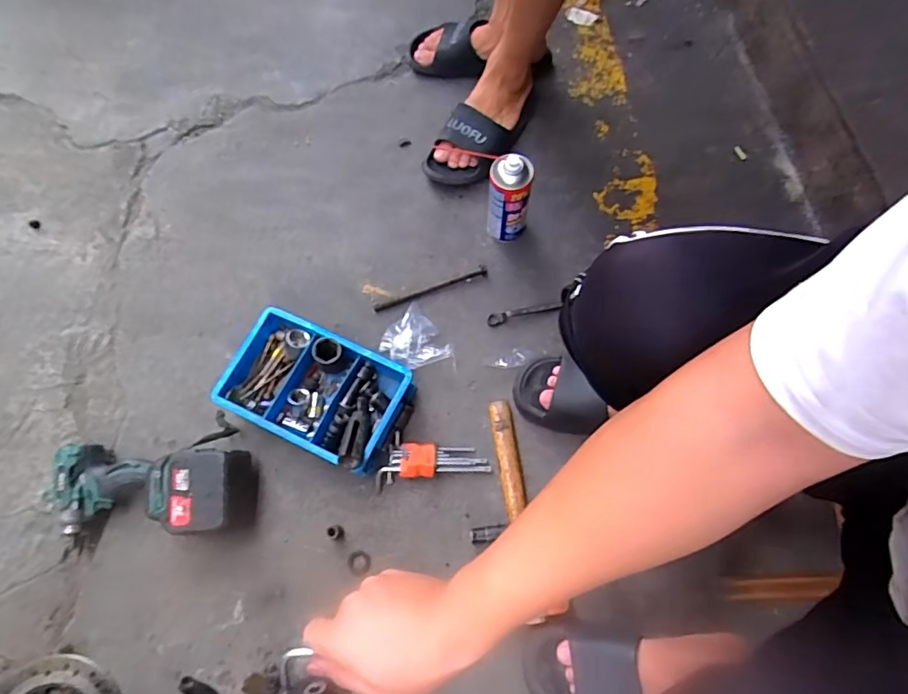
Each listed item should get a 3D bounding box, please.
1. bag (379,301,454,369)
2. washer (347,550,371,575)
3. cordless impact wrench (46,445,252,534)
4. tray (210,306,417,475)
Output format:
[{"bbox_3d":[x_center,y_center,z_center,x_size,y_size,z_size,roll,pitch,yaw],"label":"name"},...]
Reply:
[{"bbox_3d":[-0.065,-0.008,0.856,0.090,0.024,0.105,-40,76,-13],"label":"bag"},{"bbox_3d":[-0.139,0.317,0.771,0.033,0.010,0.032,0,71,0],"label":"washer"},{"bbox_3d":[-0.447,0.208,0.771,0.290,0.089,0.116,2,71,0],"label":"cordless impact wrench"},{"bbox_3d":[-0.214,0.066,0.816,0.267,0.079,0.173,24,73,7],"label":"tray"}]

